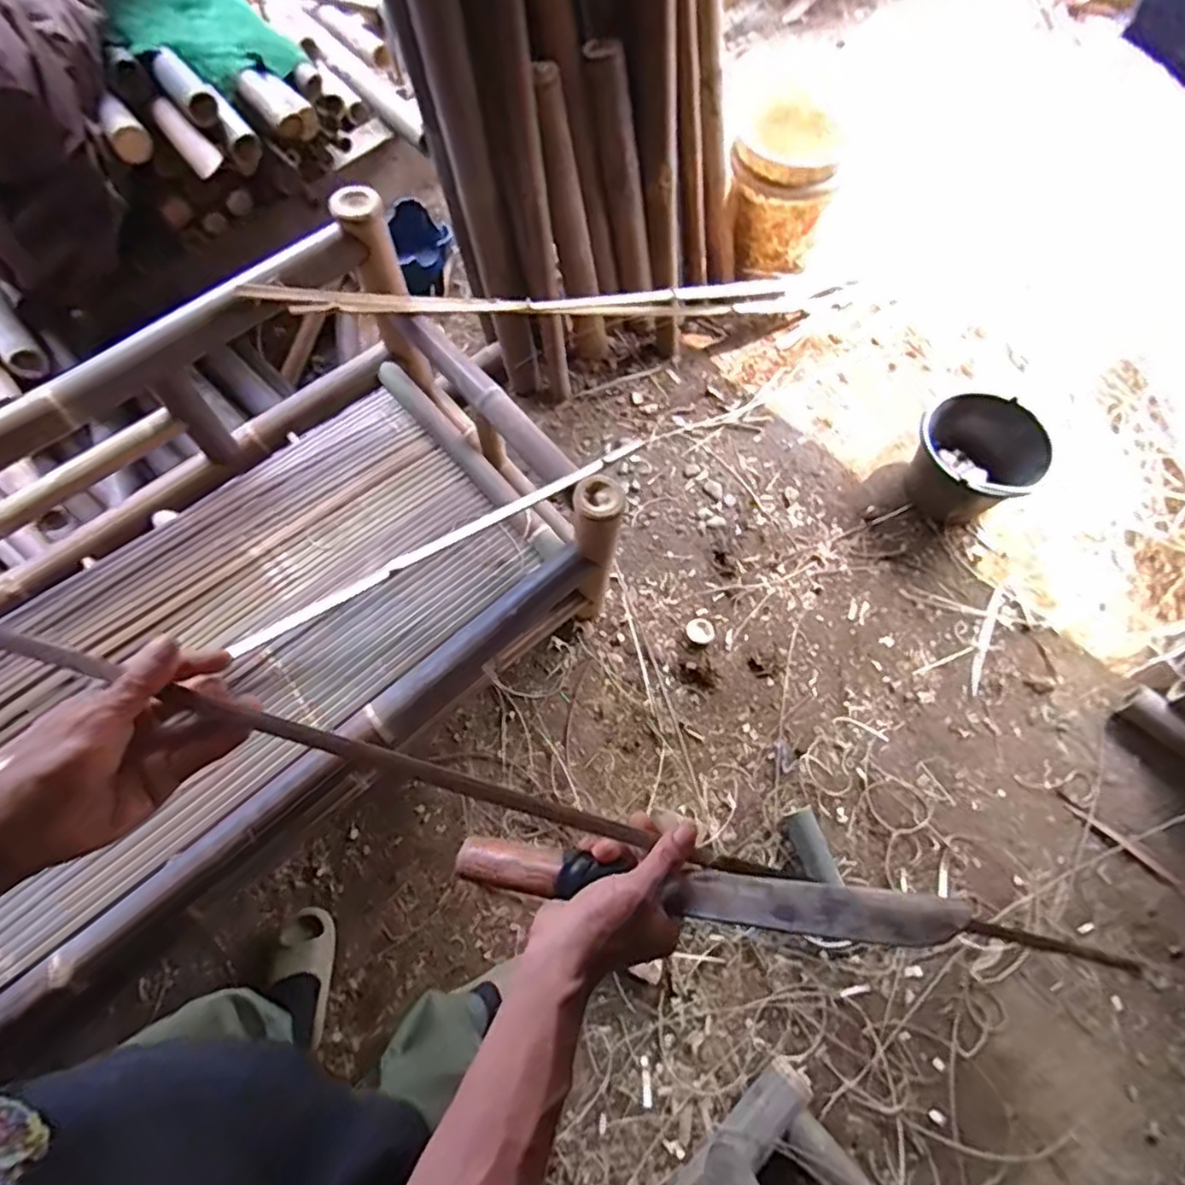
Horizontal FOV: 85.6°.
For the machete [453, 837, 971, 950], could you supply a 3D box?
[{"bbox_3d":[0.066,0.206,0.441,0.338,0.028,0.032,2,68,12],"label":"machete"}]

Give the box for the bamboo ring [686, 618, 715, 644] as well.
[{"bbox_3d":[0.243,0.087,1.442,0.062,0.024,0.062,0,68,0],"label":"bamboo ring"}]

